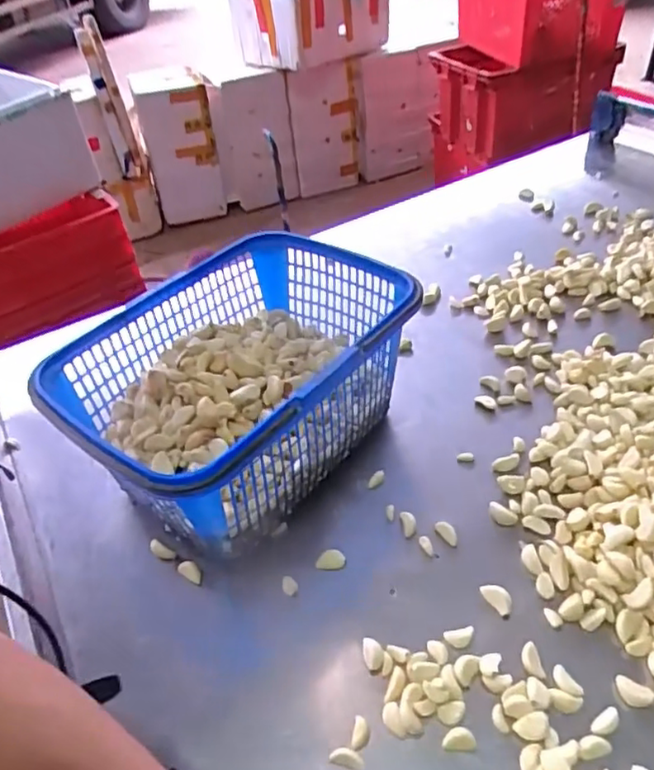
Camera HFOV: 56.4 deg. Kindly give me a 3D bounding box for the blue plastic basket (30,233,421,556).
[{"bbox_3d":[-0.082,0.001,0.615,0.245,0.161,0.331,26,51,30],"label":"blue plastic basket"}]

